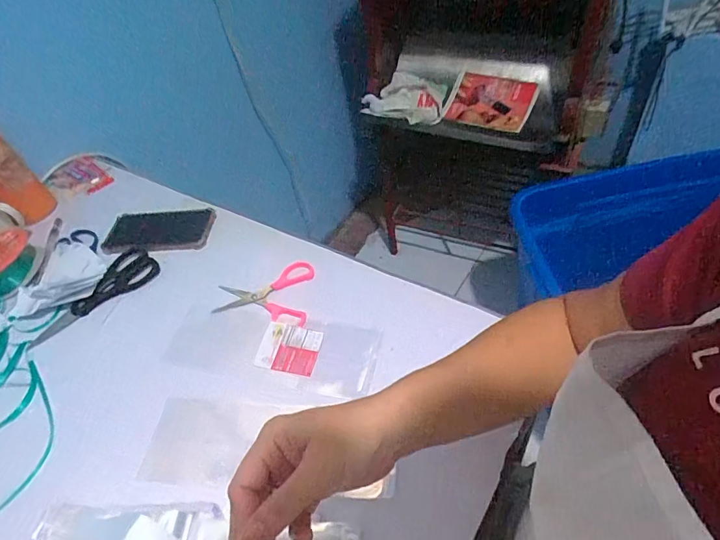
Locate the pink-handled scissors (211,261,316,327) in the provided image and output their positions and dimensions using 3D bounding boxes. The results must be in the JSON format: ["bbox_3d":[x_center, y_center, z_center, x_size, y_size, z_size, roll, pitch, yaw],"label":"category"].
[{"bbox_3d":[-0.129,0.033,0.598,0.127,0.017,0.098,-2,49,7],"label":"pink-handled scissors"}]

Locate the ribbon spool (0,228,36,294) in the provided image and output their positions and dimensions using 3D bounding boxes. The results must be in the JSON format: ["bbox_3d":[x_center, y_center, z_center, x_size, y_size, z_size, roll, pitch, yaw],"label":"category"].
[{"bbox_3d":[-0.554,-0.021,0.692,0.099,0.039,0.119,-13,49,-3],"label":"ribbon spool"}]

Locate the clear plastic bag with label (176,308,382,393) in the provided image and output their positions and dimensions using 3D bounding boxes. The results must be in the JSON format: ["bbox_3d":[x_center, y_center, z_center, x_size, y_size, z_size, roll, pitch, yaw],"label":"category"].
[{"bbox_3d":[-0.113,0.093,0.548,0.268,0.010,0.085,5,56,18],"label":"clear plastic bag with label"}]

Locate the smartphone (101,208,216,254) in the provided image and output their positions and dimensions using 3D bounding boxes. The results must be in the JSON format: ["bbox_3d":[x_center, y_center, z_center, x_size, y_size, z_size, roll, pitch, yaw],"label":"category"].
[{"bbox_3d":[-0.313,-0.064,0.710,0.168,0.015,0.082,0,49,8],"label":"smartphone"}]

